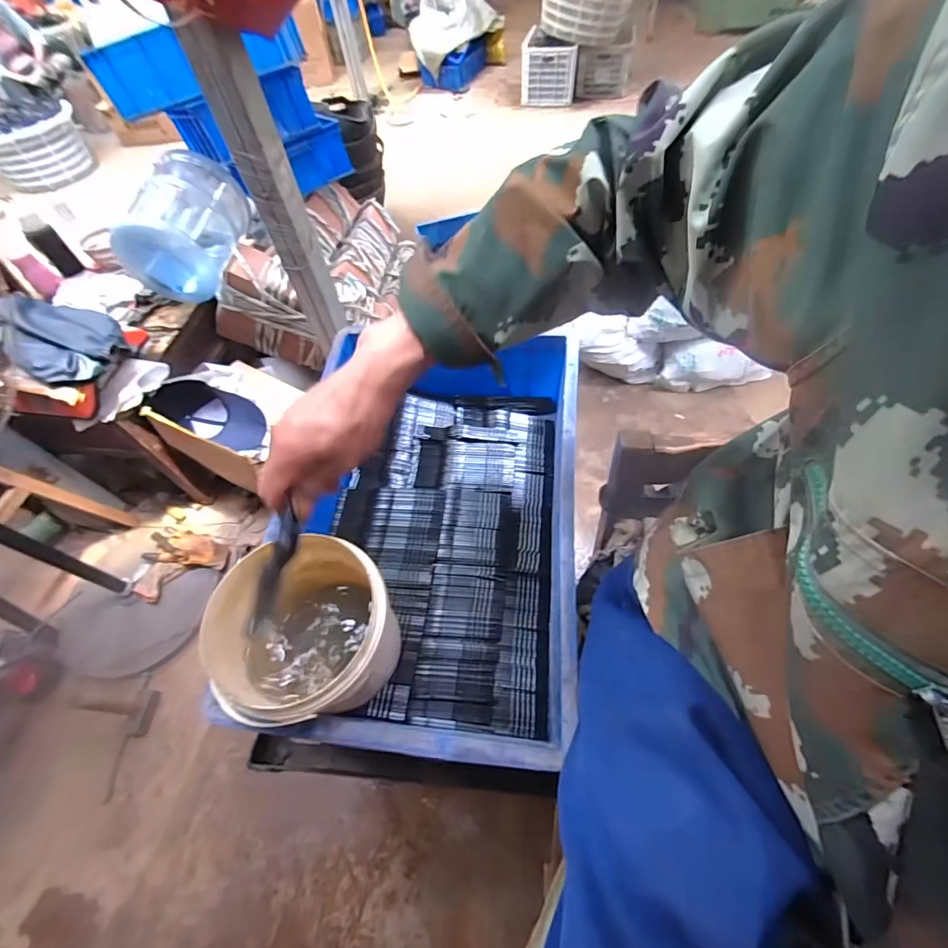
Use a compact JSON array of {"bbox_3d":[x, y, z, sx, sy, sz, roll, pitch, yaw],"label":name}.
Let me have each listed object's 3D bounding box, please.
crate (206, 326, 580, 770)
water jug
[{"bbox_3d":[-0.046,0.051,0.556,0.326,0.140,0.508,3,57,8],"label":"crate"},{"bbox_3d":[-0.885,-0.770,1.374,0.295,0.300,0.466,-7,56,1],"label":"water jug"}]

